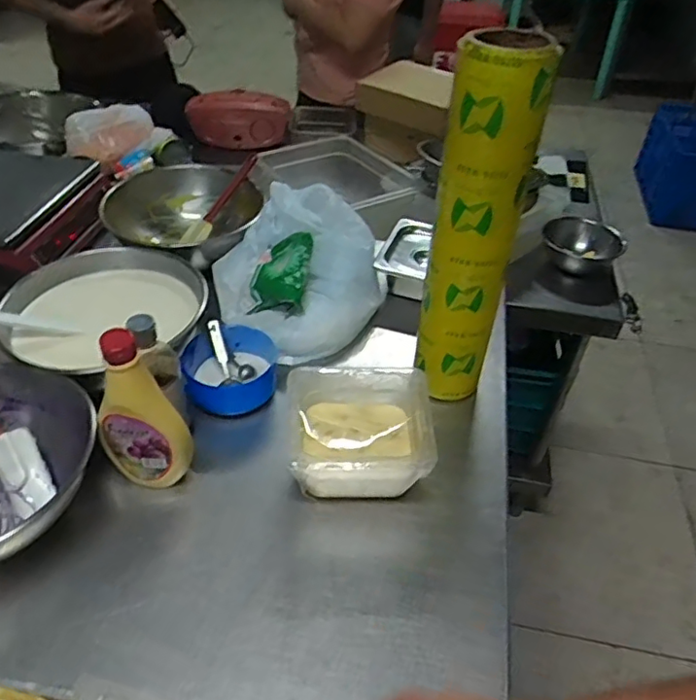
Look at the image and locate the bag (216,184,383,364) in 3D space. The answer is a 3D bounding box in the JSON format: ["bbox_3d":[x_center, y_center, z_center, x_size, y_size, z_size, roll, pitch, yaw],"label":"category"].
[{"bbox_3d":[-0.086,-0.125,0.973,0.254,0.163,0.246,23,46,21],"label":"bag"}]

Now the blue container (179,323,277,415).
[{"bbox_3d":[-0.169,0.025,0.858,0.130,0.071,0.125,-3,42,-7],"label":"blue container"}]

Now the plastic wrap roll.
[{"bbox_3d":[0.155,-0.136,0.741,0.099,0.451,0.091,12,43,10],"label":"plastic wrap roll"}]

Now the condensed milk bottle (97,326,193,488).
[{"bbox_3d":[-0.240,0.073,0.689,0.092,0.212,0.053,14,43,12],"label":"condensed milk bottle"}]

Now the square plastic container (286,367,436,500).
[{"bbox_3d":[0.013,0.109,0.759,0.166,0.107,0.146,1,42,-3],"label":"square plastic container"}]

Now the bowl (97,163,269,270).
[{"bbox_3d":[-0.299,-0.232,1.104,0.263,0.110,0.257,2,42,-2],"label":"bowl"}]

